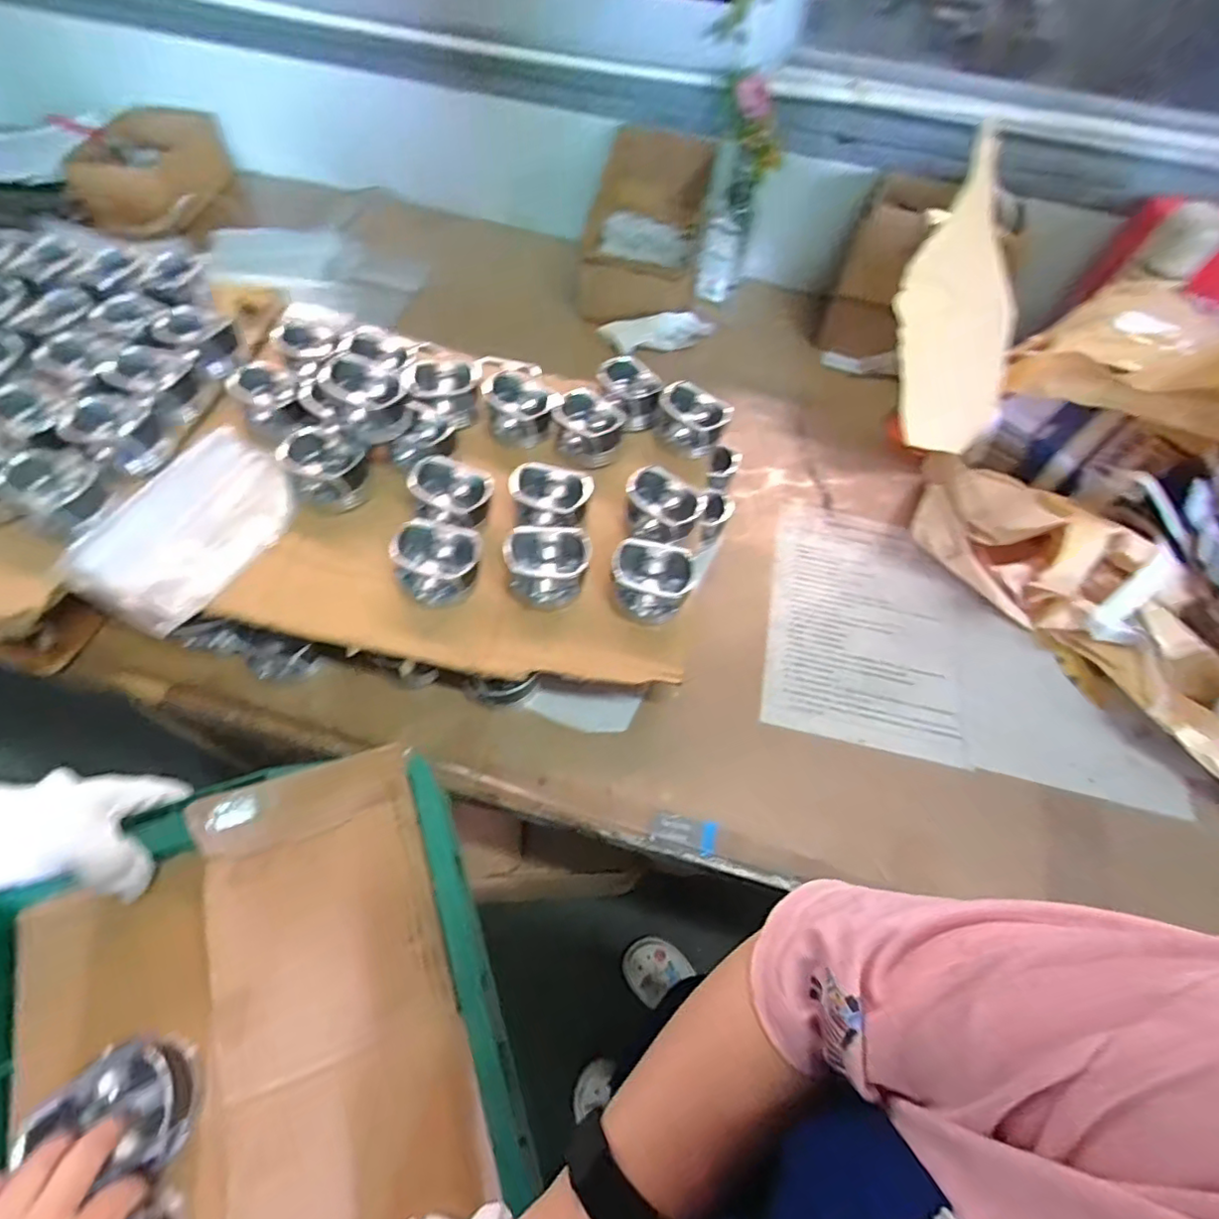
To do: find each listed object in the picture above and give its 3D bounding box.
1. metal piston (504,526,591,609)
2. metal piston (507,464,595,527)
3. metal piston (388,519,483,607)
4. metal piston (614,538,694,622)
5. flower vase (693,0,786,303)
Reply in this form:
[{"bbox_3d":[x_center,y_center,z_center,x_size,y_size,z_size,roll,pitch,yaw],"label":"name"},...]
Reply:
[{"bbox_3d":[-0.056,-0.041,0.562,0.080,0.045,0.064,-10,60,-10],"label":"metal piston"},{"bbox_3d":[-0.058,-0.109,0.604,0.080,0.044,0.064,11,59,3],"label":"metal piston"},{"bbox_3d":[-0.156,-0.044,0.555,0.081,0.047,0.070,-6,59,-8],"label":"metal piston"},{"bbox_3d":[0.038,-0.024,0.552,0.074,0.045,0.069,2,59,-3],"label":"metal piston"},{"bbox_3d":[0.167,-0.583,0.779,0.103,0.341,0.104,16,59,6],"label":"flower vase"}]

